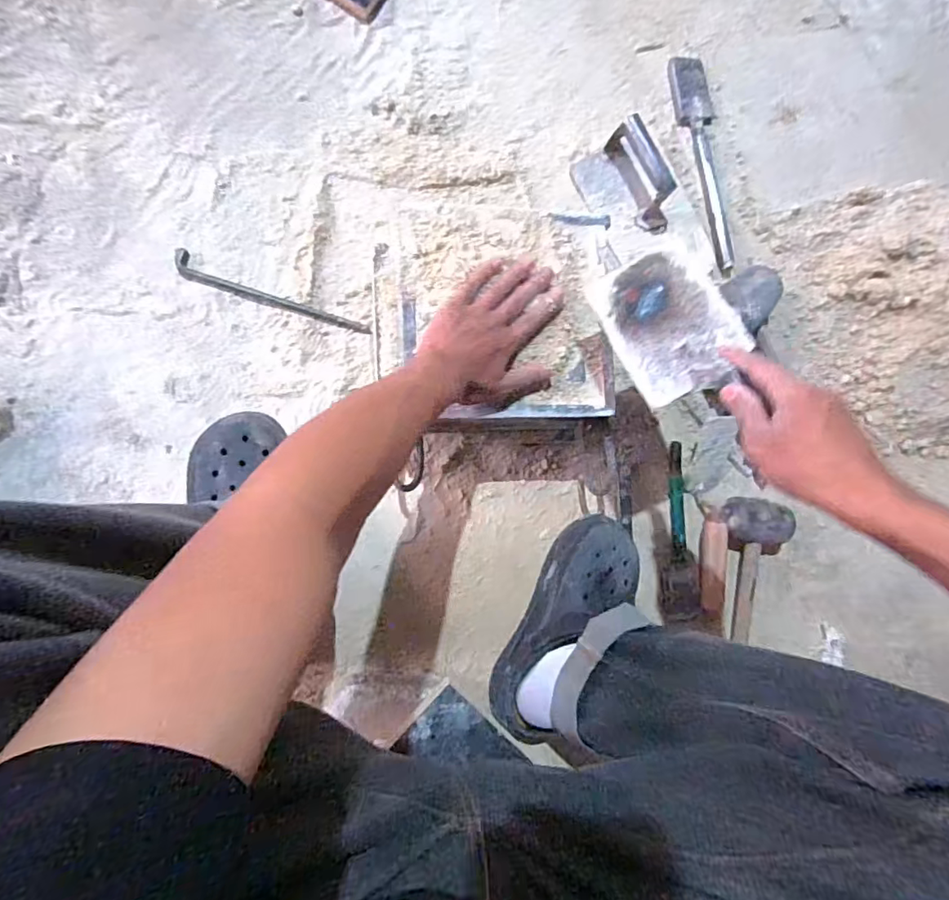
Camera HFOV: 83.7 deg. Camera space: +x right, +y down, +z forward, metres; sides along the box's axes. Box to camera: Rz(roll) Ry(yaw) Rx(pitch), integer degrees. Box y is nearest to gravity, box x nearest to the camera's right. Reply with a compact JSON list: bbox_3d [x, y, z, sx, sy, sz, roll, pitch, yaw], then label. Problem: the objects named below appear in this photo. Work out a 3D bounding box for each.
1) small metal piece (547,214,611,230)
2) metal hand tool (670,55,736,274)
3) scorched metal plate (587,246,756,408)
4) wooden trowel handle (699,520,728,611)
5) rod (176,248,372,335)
[{"bbox_3d":[0.116,-0.252,0.583,0.074,0.010,0.014,-6,91,-10],"label":"small metal piece"},{"bbox_3d":[0.331,-0.405,0.756,0.061,0.014,0.315,-11,88,-10],"label":"metal hand tool"},{"bbox_3d":[0.183,-0.121,0.500,0.110,0.008,0.134,-32,84,1],"label":"scorched metal plate"},{"bbox_3d":[0.330,0.160,0.731,0.031,0.023,0.122,1,86,-9],"label":"wooden trowel handle"},{"bbox_3d":[-0.242,-0.184,0.639,0.228,0.012,0.029,18,84,-11],"label":"rod"}]

